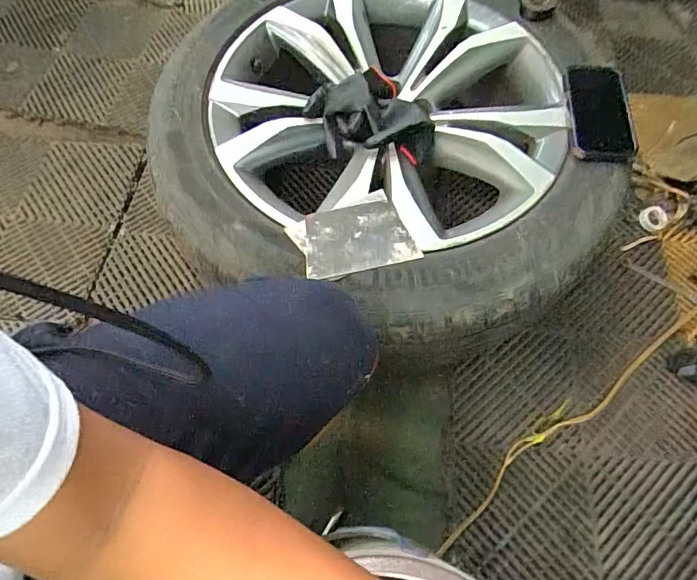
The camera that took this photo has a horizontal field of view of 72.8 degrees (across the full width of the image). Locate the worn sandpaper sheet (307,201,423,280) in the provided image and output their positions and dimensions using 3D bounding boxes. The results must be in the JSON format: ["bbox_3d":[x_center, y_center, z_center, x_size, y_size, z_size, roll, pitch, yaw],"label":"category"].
[{"bbox_3d":[0.013,-0.066,0.605,0.137,0.009,0.100,-8,65,-4],"label":"worn sandpaper sheet"}]

